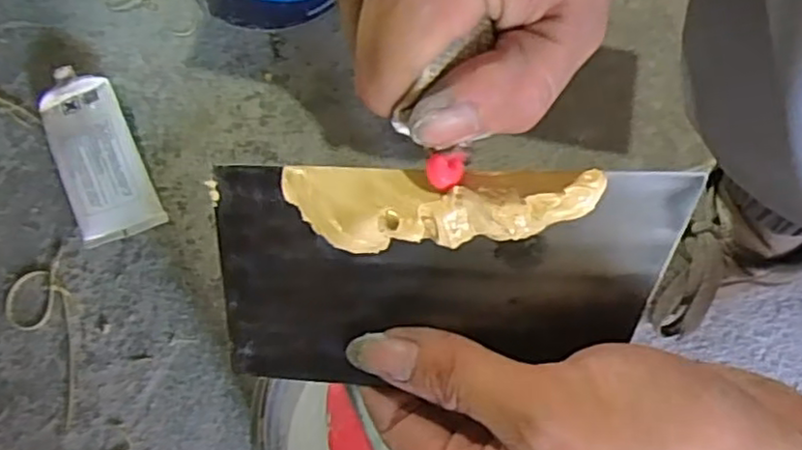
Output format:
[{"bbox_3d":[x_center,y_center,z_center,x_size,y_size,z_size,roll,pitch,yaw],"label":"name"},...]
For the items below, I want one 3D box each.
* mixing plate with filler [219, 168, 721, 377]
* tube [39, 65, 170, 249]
[{"bbox_3d":[0.010,0.019,0.209,0.141,0.014,0.072,1,109,11],"label":"mixing plate with filler"},{"bbox_3d":[-0.225,-0.053,0.505,0.057,0.026,0.131,-23,74,-8],"label":"tube"}]

